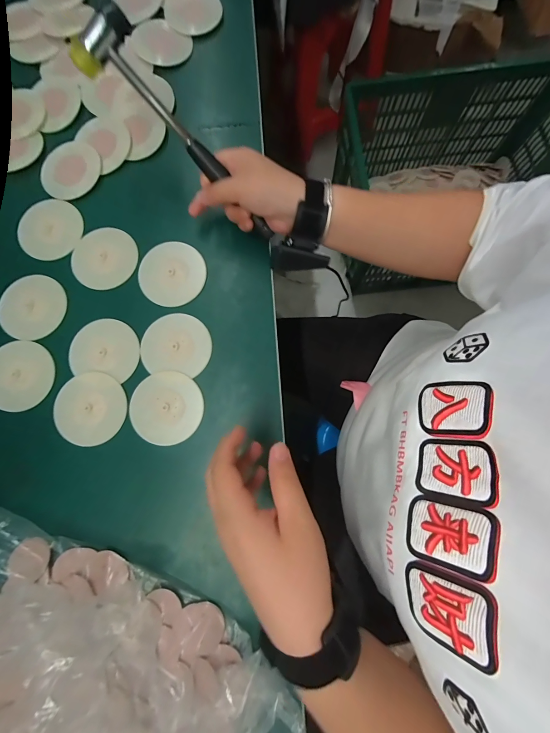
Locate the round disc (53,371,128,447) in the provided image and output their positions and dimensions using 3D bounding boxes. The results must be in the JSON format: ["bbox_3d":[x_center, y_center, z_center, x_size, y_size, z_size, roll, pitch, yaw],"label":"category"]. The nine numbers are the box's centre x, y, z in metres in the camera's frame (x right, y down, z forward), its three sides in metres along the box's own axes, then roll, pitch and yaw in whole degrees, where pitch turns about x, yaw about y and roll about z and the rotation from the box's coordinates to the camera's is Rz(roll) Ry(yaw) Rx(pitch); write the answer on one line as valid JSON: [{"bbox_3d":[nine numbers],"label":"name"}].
[{"bbox_3d":[-0.221,0.050,0.364,0.081,0.005,0.085,0,81,3],"label":"round disc"}]

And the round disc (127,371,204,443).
[{"bbox_3d":[-0.129,0.048,0.362,0.085,0.005,0.082,0,80,1],"label":"round disc"}]

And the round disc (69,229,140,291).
[{"bbox_3d":[-0.224,-0.143,0.403,0.084,0.004,0.084,0,81,3],"label":"round disc"}]

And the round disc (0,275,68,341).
[{"bbox_3d":[-0.312,-0.077,0.392,0.075,0.008,0.084,14,82,5],"label":"round disc"}]

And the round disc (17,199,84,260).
[{"bbox_3d":[-0.301,-0.184,0.408,0.078,0.012,0.085,0,81,3],"label":"round disc"}]

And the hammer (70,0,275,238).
[{"bbox_3d":[-0.095,-0.254,0.344,0.261,0.034,0.057,43,83,-18],"label":"hammer"}]

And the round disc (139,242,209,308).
[{"bbox_3d":[-0.132,-0.122,0.394,0.078,0.010,0.085,0,81,3],"label":"round disc"}]

